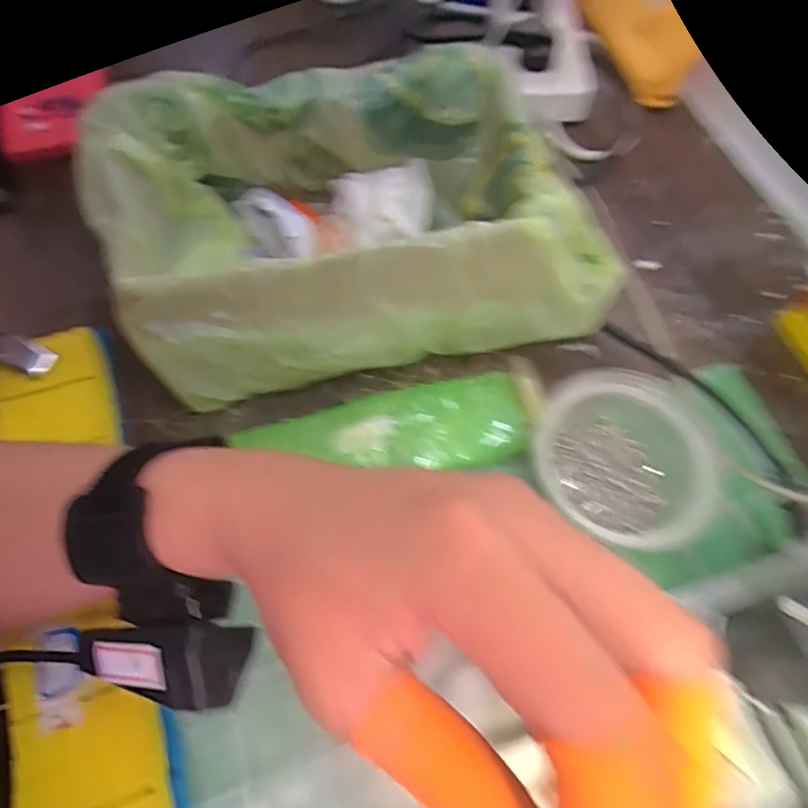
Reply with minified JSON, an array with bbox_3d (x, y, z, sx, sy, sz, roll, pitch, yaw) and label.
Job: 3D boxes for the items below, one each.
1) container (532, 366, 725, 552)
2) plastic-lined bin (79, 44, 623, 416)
[{"bbox_3d":[0.125,0.034,0.309,0.092,0.053,0.098,1,64,-2],"label":"container"},{"bbox_3d":[-0.030,-0.109,0.332,0.284,0.108,0.158,-9,65,-6],"label":"plastic-lined bin"}]

